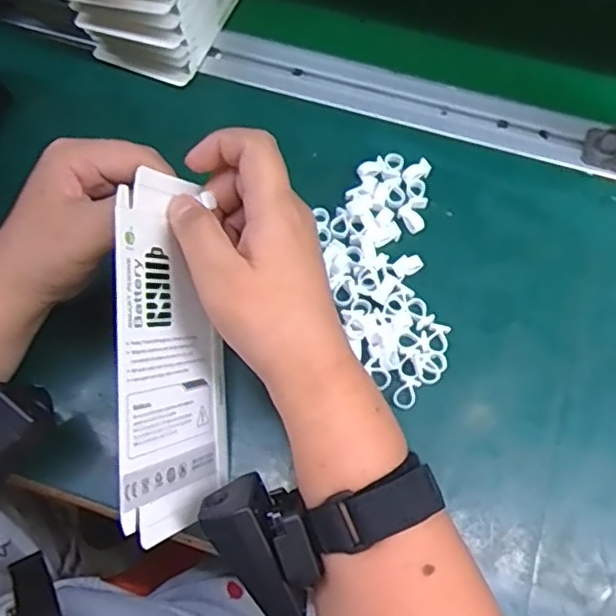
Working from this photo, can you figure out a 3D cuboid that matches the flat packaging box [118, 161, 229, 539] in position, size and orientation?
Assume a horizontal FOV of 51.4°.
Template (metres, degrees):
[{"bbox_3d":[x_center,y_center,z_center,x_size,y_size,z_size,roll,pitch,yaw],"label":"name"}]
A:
[{"bbox_3d":[-0.065,0.023,0.312,0.004,0.082,0.167,-1,90,24],"label":"flat packaging box"}]

